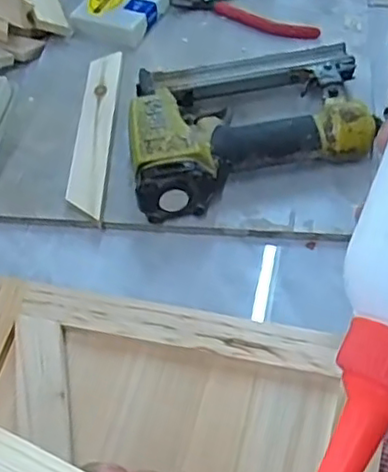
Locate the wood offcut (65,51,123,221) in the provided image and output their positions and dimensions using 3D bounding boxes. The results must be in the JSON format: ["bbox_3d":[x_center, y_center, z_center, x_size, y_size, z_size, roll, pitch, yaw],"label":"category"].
[{"bbox_3d":[-0.080,-0.086,0.520,0.029,0.010,0.184,-3,51,4],"label":"wood offcut"}]

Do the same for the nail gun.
[{"bbox_3d":[0.042,-0.089,0.487,0.181,0.048,0.146,-9,51,-2],"label":"nail gun"}]

